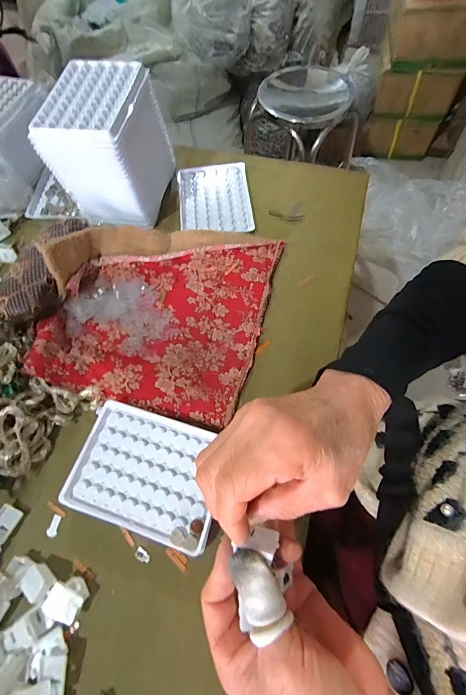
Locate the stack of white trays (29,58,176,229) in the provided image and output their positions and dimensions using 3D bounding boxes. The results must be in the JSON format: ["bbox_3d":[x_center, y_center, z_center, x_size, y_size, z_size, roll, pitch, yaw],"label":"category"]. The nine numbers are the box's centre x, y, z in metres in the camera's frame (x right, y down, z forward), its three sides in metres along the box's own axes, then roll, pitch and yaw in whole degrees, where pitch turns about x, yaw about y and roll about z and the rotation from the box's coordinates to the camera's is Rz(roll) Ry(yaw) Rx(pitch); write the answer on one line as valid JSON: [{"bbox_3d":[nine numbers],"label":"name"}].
[{"bbox_3d":[-0.146,-0.244,0.399,0.101,0.125,0.139,5,65,5],"label":"stack of white trays"}]

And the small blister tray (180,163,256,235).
[{"bbox_3d":[-0.024,-0.203,0.444,0.094,0.009,0.128,-6,64,0],"label":"small blister tray"}]

